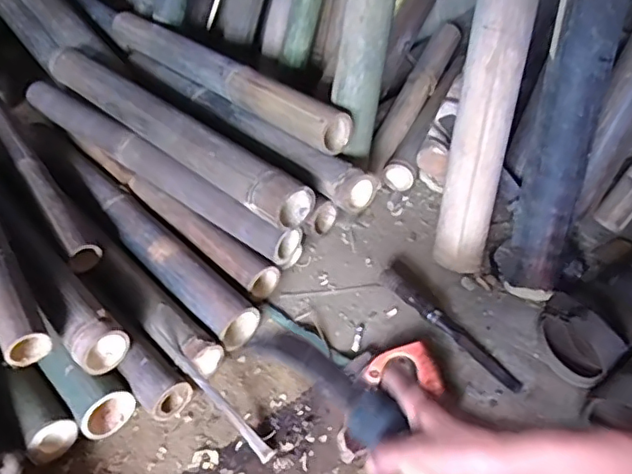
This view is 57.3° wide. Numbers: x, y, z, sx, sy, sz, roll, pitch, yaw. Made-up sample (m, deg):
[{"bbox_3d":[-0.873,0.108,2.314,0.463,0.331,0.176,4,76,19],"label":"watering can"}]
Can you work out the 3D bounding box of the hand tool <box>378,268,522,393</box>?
[{"bbox_3d":[0.179,0.119,0.790,0.030,0.022,0.238,-32,52,-23],"label":"hand tool"}]

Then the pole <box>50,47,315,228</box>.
[{"bbox_3d":[-0.261,-0.186,0.938,0.655,0.071,0.067,33,57,30],"label":"pole"}]

